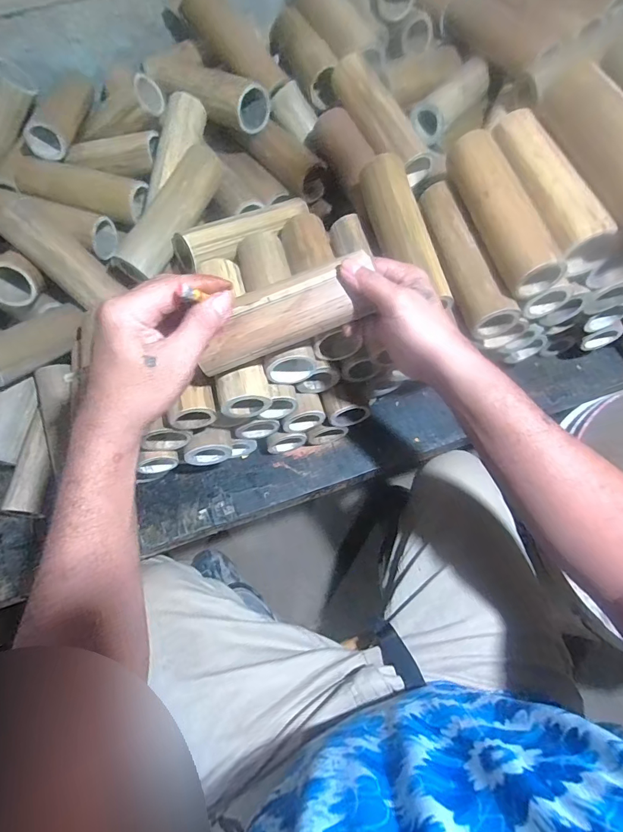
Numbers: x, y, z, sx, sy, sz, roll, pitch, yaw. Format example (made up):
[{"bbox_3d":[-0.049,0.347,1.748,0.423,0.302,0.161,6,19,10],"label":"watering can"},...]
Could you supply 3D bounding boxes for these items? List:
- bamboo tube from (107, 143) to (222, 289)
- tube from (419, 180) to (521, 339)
[{"bbox_3d":[-0.172,-0.243,0.502,0.043,0.047,0.192,30,83,16],"label":"bamboo tube"},{"bbox_3d":[0.159,-0.170,0.442,0.046,0.049,0.182,-15,65,-4],"label":"tube"}]

